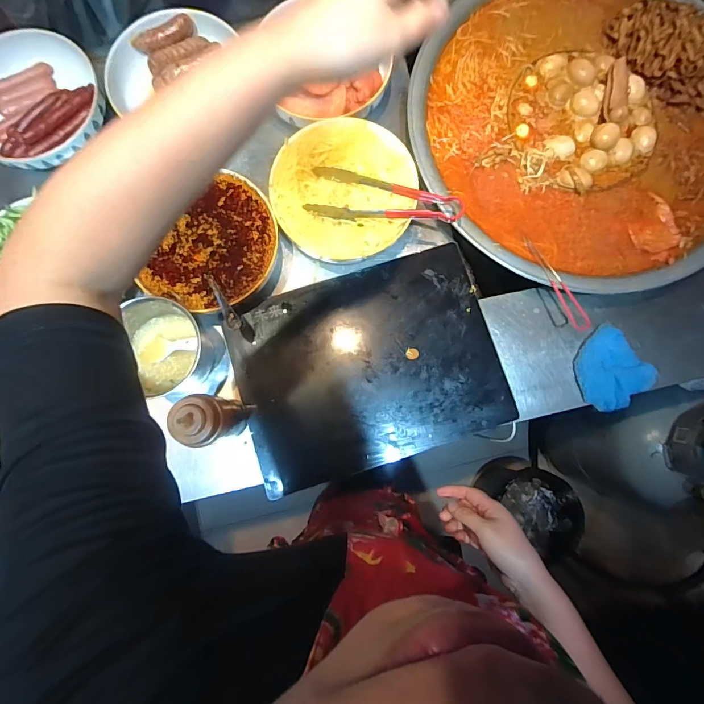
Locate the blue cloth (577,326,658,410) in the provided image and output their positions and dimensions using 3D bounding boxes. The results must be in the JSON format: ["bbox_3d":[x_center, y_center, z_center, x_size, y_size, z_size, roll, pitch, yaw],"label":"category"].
[{"bbox_3d":[0.406,0.029,0.640,0.104,0.036,0.109,-39,85,-7],"label":"blue cloth"}]

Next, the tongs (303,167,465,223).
[{"bbox_3d":[0.052,-0.231,0.620,0.234,0.042,0.073,12,81,-1],"label":"tongs"}]

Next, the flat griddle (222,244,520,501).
[{"bbox_3d":[0.027,0.025,0.632,0.393,0.032,0.286,-18,83,-5],"label":"flat griddle"}]

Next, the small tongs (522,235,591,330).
[{"bbox_3d":[0.310,-0.106,0.619,0.029,0.014,0.167,-22,71,-4],"label":"small tongs"}]

